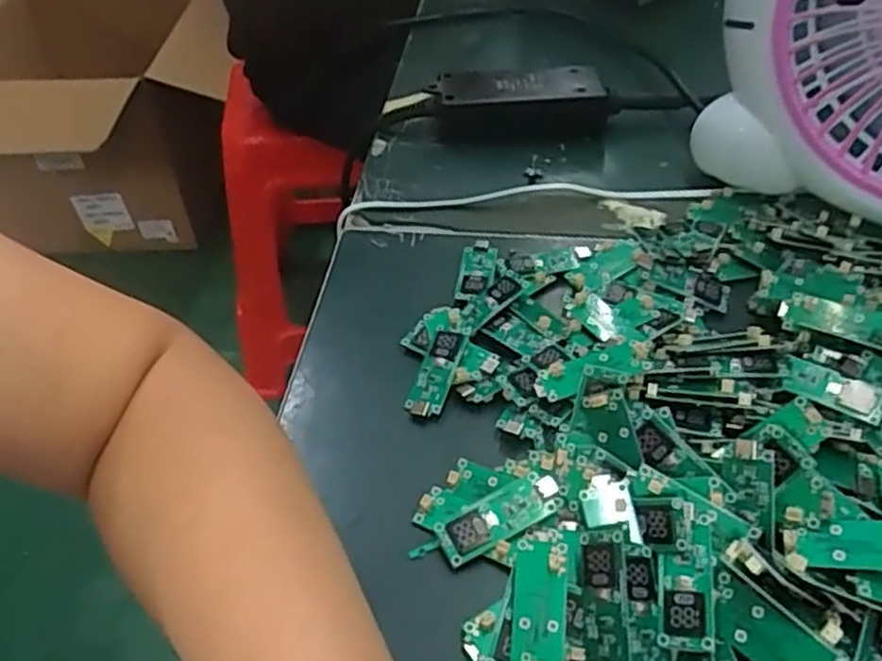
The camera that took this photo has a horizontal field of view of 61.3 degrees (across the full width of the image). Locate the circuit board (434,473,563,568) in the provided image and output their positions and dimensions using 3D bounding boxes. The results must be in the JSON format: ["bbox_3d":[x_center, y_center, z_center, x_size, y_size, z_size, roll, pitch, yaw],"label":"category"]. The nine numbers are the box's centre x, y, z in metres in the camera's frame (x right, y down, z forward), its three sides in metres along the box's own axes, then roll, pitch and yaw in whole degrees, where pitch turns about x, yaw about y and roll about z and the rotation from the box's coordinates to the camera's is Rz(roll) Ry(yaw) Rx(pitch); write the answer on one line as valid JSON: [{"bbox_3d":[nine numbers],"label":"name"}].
[{"bbox_3d":[0.024,0.074,0.298,0.051,0.005,0.019,-25,65,-9],"label":"circuit board"}]

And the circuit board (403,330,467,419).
[{"bbox_3d":[-0.002,0.020,0.356,0.018,0.006,0.047,14,61,19],"label":"circuit board"}]

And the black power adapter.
[{"bbox_3d":[0.056,-0.162,0.528,0.117,0.035,0.060,1,45,6],"label":"black power adapter"}]

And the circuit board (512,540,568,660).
[{"bbox_3d":[0.035,0.099,0.267,0.018,0.006,0.047,2,57,8],"label":"circuit board"}]

